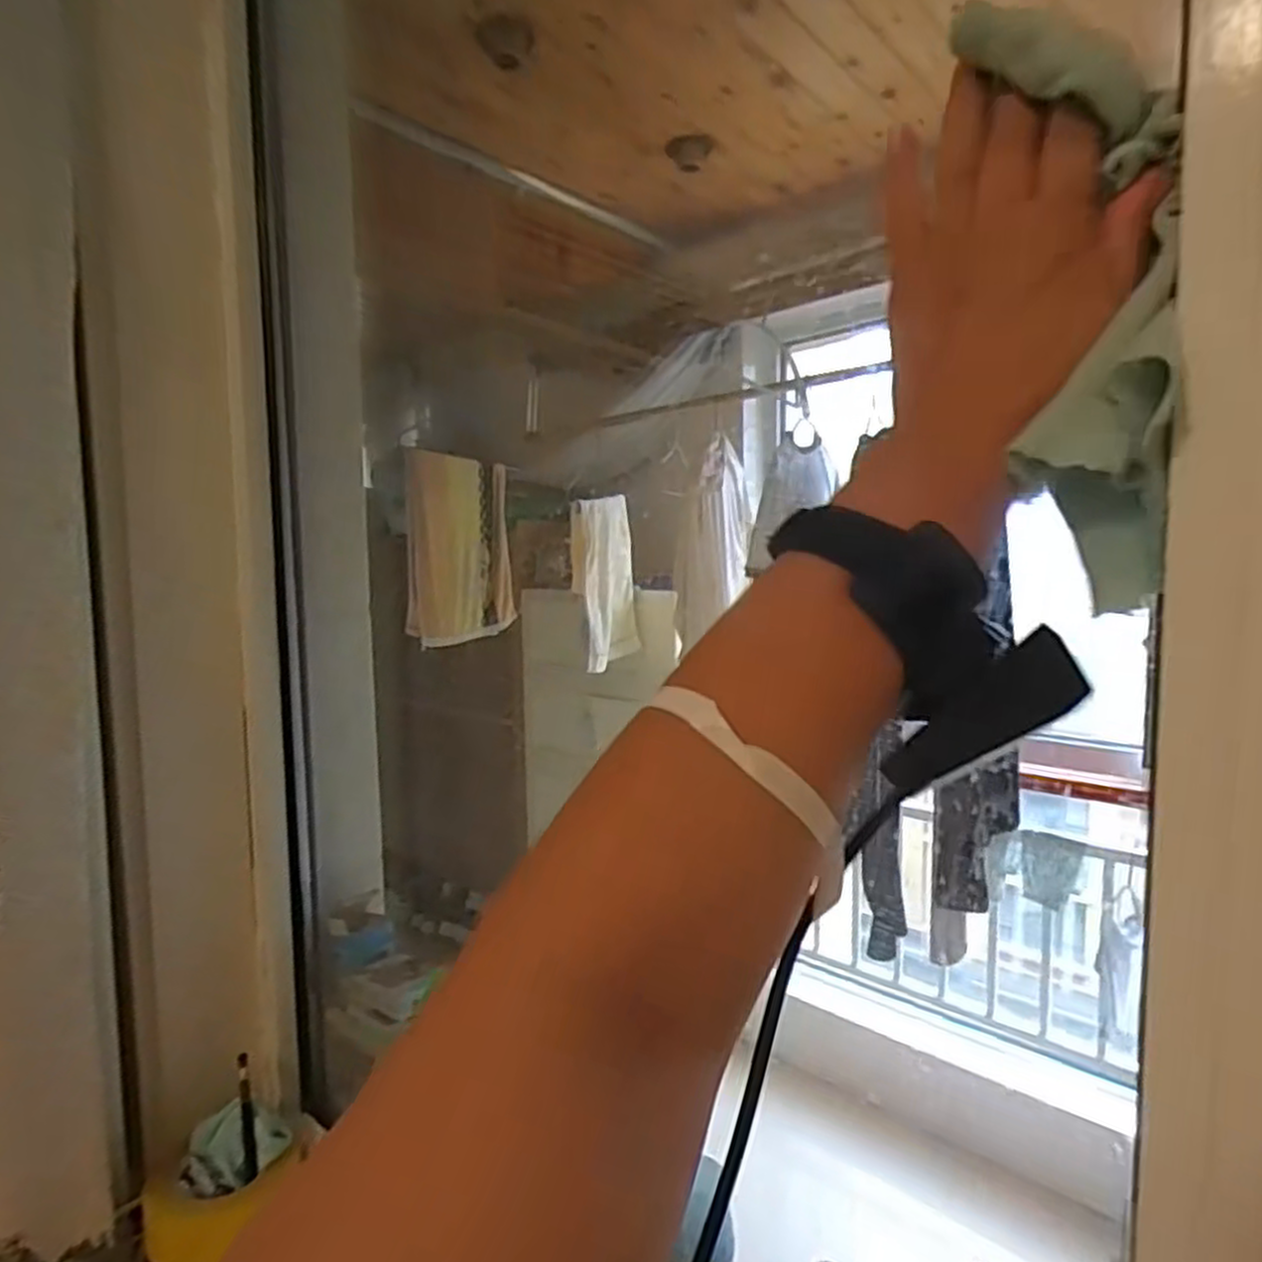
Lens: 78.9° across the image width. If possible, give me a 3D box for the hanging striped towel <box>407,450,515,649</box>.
[{"bbox_3d":[-0.338,-0.166,1.550,0.017,0.352,0.328,2,5,24],"label":"hanging striped towel"}]

